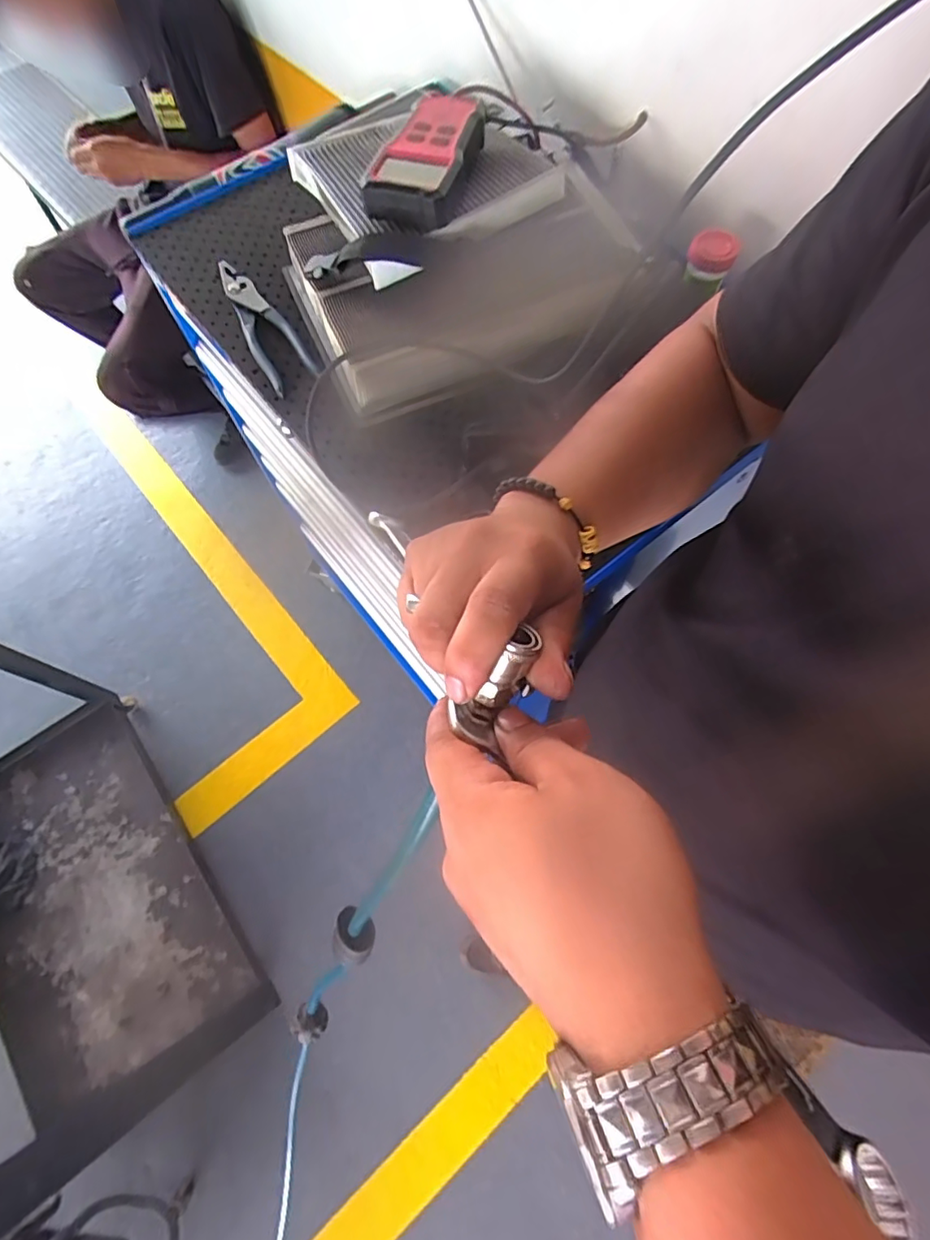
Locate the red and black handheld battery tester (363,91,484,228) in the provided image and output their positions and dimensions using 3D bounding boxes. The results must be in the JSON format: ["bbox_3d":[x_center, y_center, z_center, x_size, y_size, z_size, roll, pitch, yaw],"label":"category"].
[{"bbox_3d":[-0.033,-0.432,0.524,0.080,0.036,0.143,20,69,9],"label":"red and black handheld battery tester"}]

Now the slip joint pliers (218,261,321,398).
[{"bbox_3d":[-0.211,-0.313,0.583,0.051,0.017,0.194,-28,70,-10],"label":"slip joint pliers"}]

